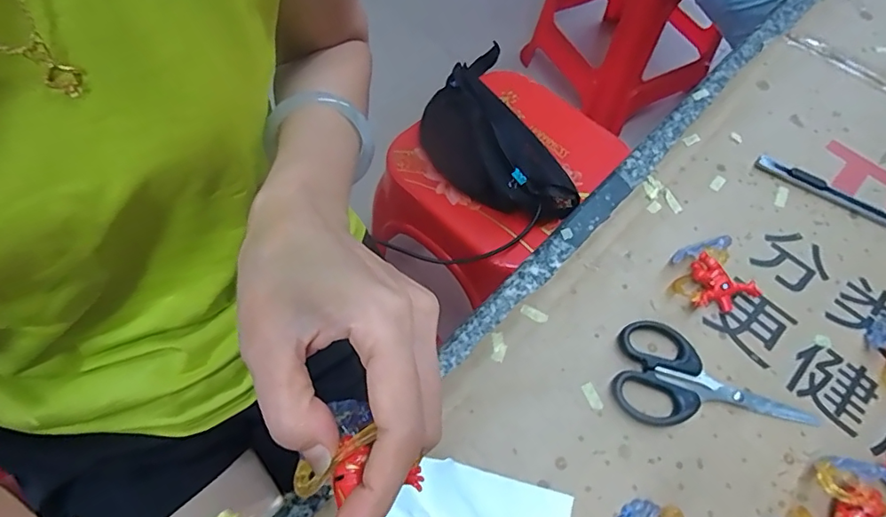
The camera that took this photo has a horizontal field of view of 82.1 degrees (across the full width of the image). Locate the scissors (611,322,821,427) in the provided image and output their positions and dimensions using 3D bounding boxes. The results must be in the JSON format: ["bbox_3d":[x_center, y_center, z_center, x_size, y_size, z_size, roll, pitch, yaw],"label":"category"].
[{"bbox_3d":[0.171,0.075,0.328,0.122,0.009,0.065,4,61,0],"label":"scissors"}]

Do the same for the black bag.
[{"bbox_3d":[0.068,-0.148,0.680,0.126,0.101,0.261,-23,65,-14],"label":"black bag"}]

